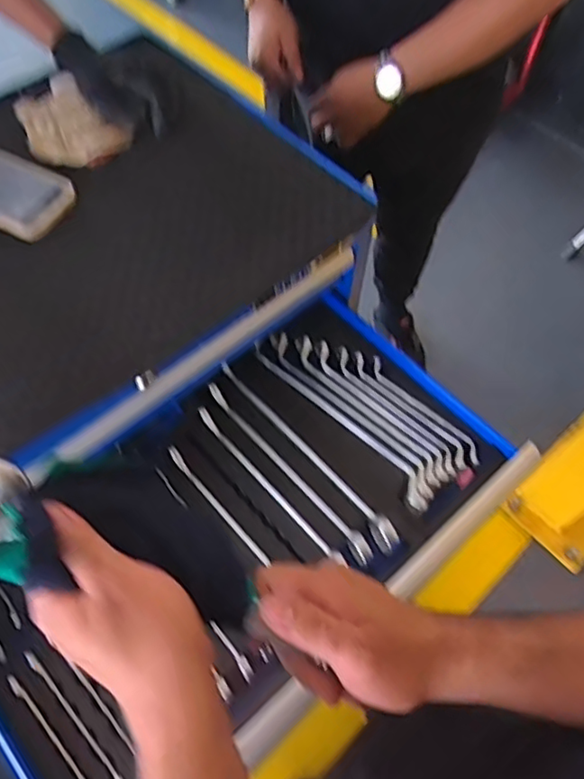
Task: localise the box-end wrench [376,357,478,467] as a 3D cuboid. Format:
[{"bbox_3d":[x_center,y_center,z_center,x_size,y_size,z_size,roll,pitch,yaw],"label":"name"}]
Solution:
[{"bbox_3d":[0.164,0.025,0.749,0.022,0.009,0.183,-37,68,-21],"label":"box-end wrench"}]

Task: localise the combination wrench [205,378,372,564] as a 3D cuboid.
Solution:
[{"bbox_3d":[-0.006,0.089,0.692,0.019,0.012,0.274,-36,67,-21],"label":"combination wrench"}]

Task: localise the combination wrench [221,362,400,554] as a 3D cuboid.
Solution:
[{"bbox_3d":[0.017,0.067,0.701,0.021,0.015,0.295,-35,67,-21],"label":"combination wrench"}]

